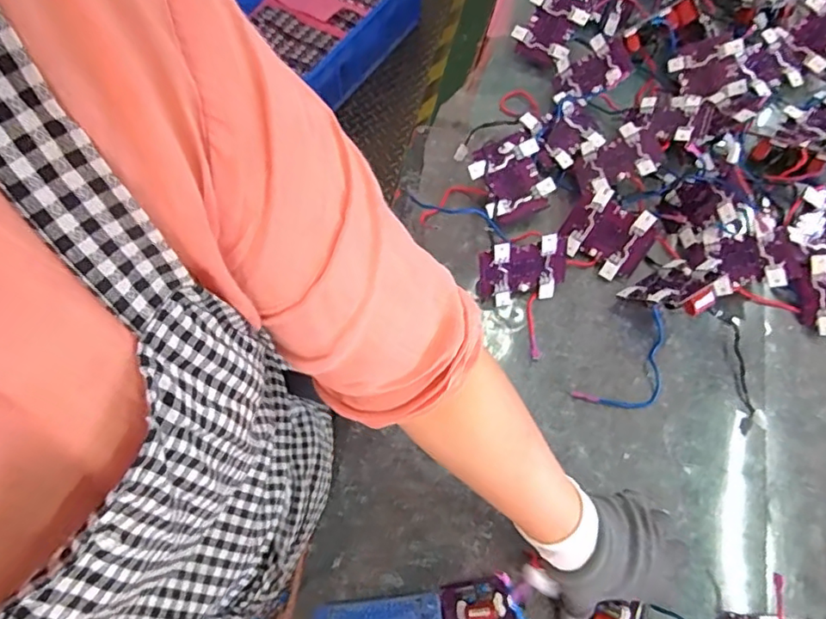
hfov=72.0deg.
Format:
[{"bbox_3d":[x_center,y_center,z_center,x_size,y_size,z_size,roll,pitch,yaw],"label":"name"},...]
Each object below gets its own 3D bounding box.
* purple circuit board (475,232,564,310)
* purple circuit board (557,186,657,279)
[{"bbox_3d":[0.123,-0.044,0.634,0.101,0.088,0.015,-11,41,-4],"label":"purple circuit board"},{"bbox_3d":[0.226,-0.089,0.662,0.096,0.019,0.083,37,111,17],"label":"purple circuit board"}]

